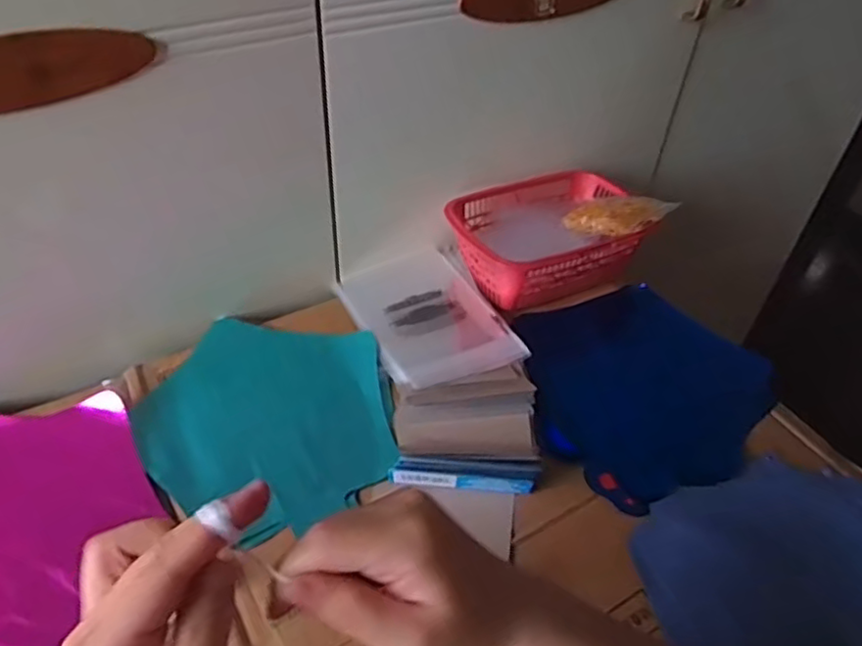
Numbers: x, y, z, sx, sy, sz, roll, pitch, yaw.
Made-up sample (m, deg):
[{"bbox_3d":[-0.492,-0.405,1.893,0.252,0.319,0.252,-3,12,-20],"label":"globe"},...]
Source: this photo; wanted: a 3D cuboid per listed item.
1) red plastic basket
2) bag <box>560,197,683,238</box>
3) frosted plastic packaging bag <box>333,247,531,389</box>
[{"bbox_3d":[0.128,-0.095,0.731,0.215,0.075,0.148,-15,46,-18],"label":"red plastic basket"},{"bbox_3d":[0.198,-0.111,0.698,0.115,0.025,0.059,-2,39,26],"label":"bag"},{"bbox_3d":[-0.007,-0.010,0.683,0.136,0.030,0.200,-17,47,-21],"label":"frosted plastic packaging bag"}]

